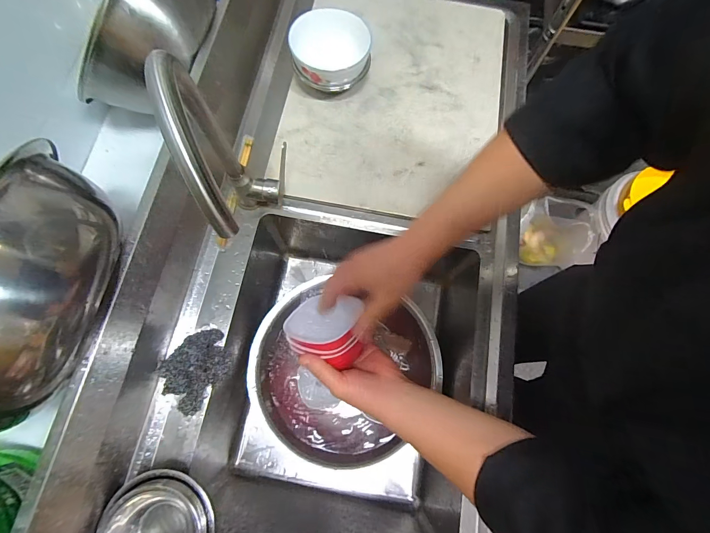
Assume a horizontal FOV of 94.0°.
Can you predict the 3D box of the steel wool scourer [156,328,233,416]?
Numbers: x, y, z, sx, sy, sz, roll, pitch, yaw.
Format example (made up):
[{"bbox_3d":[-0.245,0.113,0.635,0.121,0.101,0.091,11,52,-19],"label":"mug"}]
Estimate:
[{"bbox_3d":[-0.245,0.157,0.510,0.110,0.046,0.094,-41,77,-11],"label":"steel wool scourer"}]

